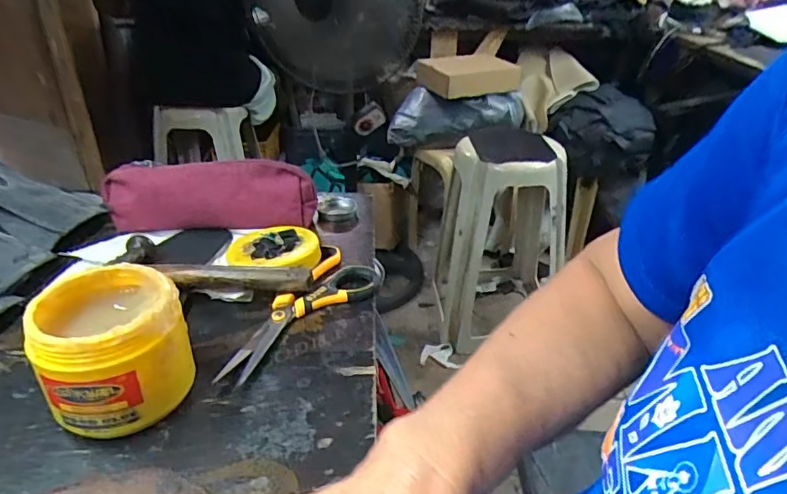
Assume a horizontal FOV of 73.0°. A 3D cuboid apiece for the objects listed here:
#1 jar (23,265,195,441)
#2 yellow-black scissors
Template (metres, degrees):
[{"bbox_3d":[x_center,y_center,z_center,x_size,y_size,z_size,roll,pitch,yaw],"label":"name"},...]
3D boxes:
[{"bbox_3d":[-0.195,0.074,0.379,0.090,0.089,0.090,0,31,0],"label":"jar"},{"bbox_3d":[-0.074,0.057,0.485,0.075,0.015,0.198,12,33,20],"label":"yellow-black scissors"}]

